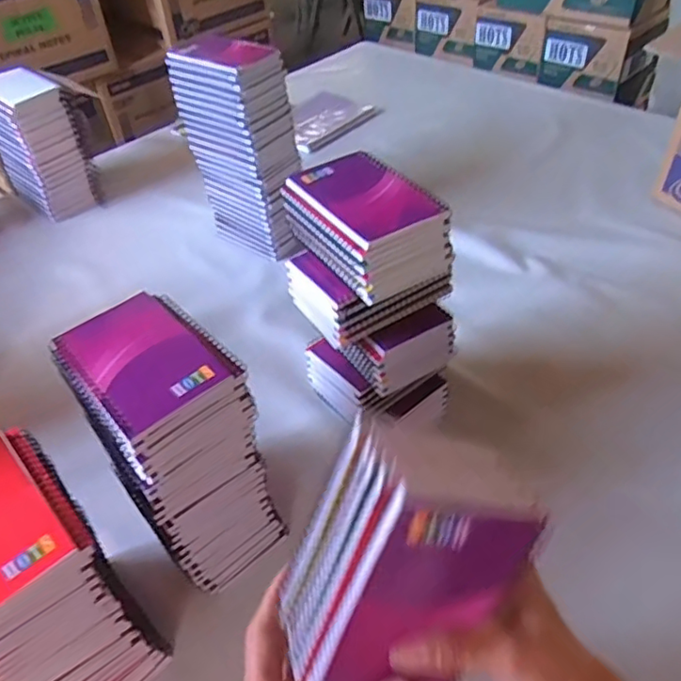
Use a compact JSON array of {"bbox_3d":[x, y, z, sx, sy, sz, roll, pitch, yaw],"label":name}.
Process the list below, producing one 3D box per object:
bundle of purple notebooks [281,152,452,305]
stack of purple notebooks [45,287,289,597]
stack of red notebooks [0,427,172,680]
[{"bbox_3d":[0.022,-0.100,0.516,0.092,0.071,0.136,-28,49,-21],"label":"bundle of purple notebooks"},{"bbox_3d":[-0.141,0.100,0.515,0.103,0.249,0.132,-35,52,-26],"label":"stack of purple notebooks"},{"bbox_3d":[-0.228,0.195,0.456,0.097,0.225,0.131,-34,52,-26],"label":"stack of red notebooks"}]

